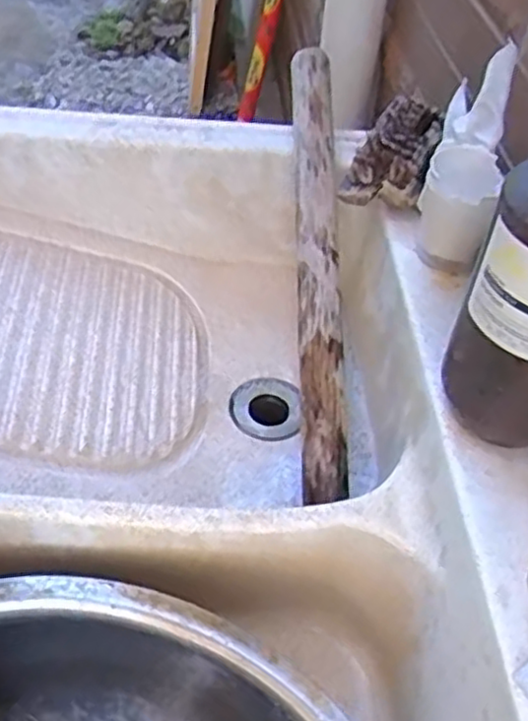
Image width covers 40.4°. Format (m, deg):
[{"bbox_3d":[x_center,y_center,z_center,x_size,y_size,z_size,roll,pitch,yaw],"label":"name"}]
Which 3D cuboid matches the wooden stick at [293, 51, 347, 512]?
[{"bbox_3d":[0.042,-0.083,0.572,0.032,0.042,0.391,1,68,-3],"label":"wooden stick"}]

